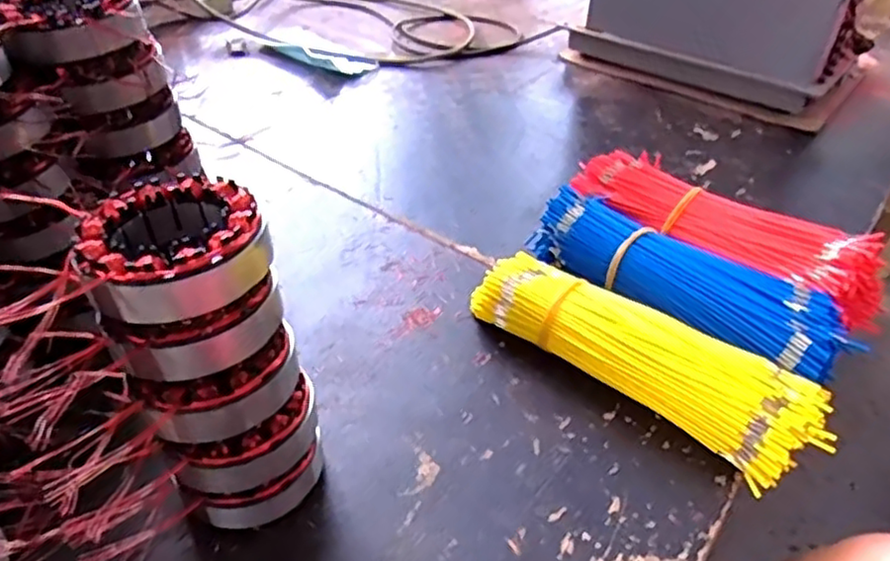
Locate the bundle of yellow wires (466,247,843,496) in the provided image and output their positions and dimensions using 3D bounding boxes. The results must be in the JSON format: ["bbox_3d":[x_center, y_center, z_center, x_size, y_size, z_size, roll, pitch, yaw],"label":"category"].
[{"bbox_3d":[0.137,0.053,0.490,0.251,0.060,0.072,31,46,28],"label":"bundle of yellow wires"}]

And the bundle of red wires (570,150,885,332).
[{"bbox_3d":[0.241,-0.047,0.592,0.098,0.053,0.265,-31,50,-34],"label":"bundle of red wires"}]

